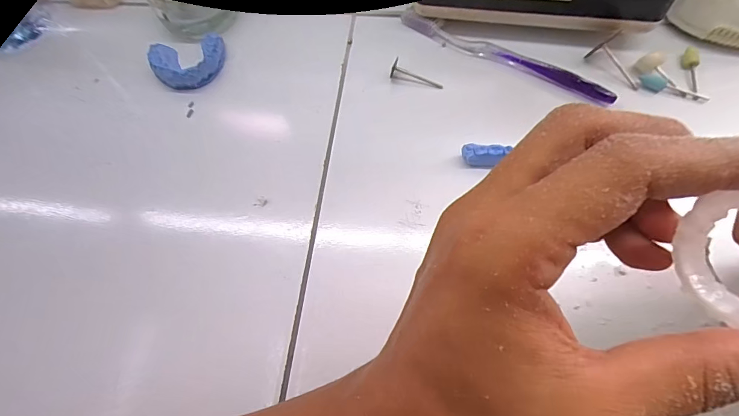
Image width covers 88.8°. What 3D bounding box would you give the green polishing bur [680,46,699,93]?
[{"bbox_3d":[0.256,-0.112,0.299,0.009,0.009,0.042,13,66,9],"label":"green polishing bur"}]

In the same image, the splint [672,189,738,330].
[{"bbox_3d":[0.114,0.021,0.117,0.015,0.027,0.047,1,64,3],"label":"splint"}]

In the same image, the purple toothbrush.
[{"bbox_3d":[0.107,-0.128,0.313,0.187,0.012,0.013,31,70,16],"label":"purple toothbrush"}]

